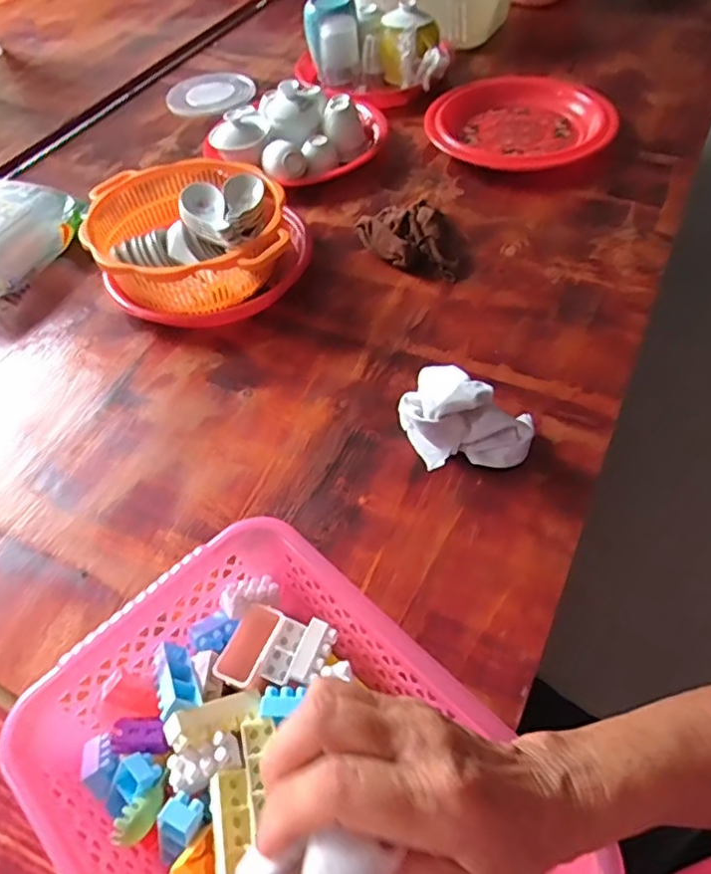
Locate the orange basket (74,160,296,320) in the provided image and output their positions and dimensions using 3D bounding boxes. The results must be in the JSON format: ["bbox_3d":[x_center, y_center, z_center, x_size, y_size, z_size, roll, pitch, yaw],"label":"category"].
[{"bbox_3d":[-0.187,-0.230,0.718,0.212,0.082,0.224,-8,52,-1],"label":"orange basket"}]

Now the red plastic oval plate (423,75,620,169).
[{"bbox_3d":[0.225,-0.433,0.863,0.251,0.033,0.223,17,56,17],"label":"red plastic oval plate"}]

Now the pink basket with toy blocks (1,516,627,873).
[{"bbox_3d":[-0.041,0.207,0.372,0.219,0.079,0.293,-39,59,-22],"label":"pink basket with toy blocks"}]

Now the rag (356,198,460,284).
[{"bbox_3d":[0.073,-0.235,0.731,0.093,0.040,0.141,-35,57,-20],"label":"rag"}]

